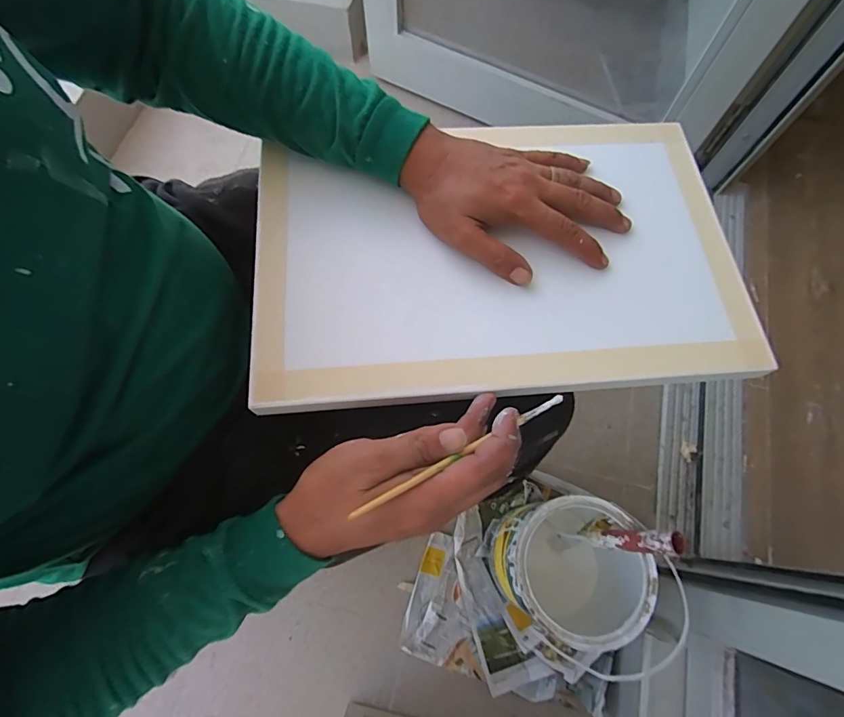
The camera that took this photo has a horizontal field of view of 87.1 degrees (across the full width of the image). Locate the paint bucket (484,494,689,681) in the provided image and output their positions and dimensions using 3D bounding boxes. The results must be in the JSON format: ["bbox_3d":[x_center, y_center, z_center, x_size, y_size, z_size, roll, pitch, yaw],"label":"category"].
[{"bbox_3d":[0.200,0.285,0.598,0.192,0.203,0.176,0,71,1],"label":"paint bucket"}]

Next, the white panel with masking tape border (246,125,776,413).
[{"bbox_3d":[0.066,-0.082,0.376,0.402,0.018,0.236,-5,69,-5],"label":"white panel with masking tape border"}]

